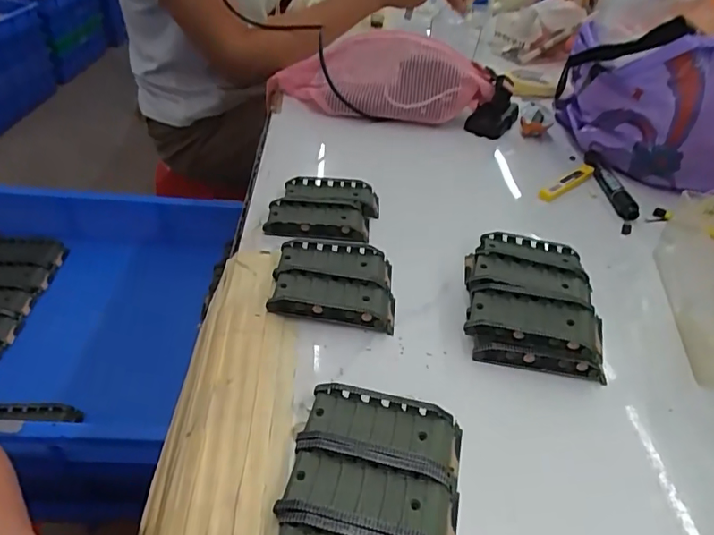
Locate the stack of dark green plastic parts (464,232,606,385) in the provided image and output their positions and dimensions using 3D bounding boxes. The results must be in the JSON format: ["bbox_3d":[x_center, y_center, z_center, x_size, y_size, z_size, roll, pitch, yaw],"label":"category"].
[{"bbox_3d":[0.142,0.020,0.436,0.105,0.036,0.146,11,39,5],"label":"stack of dark green plastic parts"}]

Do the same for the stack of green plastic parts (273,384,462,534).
[{"bbox_3d":[0.010,0.128,0.293,0.097,0.018,0.132,12,39,6],"label":"stack of green plastic parts"}]

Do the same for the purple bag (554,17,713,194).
[{"bbox_3d":[0.353,-0.186,0.616,0.240,0.165,0.096,31,45,27],"label":"purple bag"}]

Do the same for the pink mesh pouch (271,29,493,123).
[{"bbox_3d":[0.029,-0.274,0.728,0.294,0.106,0.141,2,39,-7],"label":"pink mesh pouch"}]

